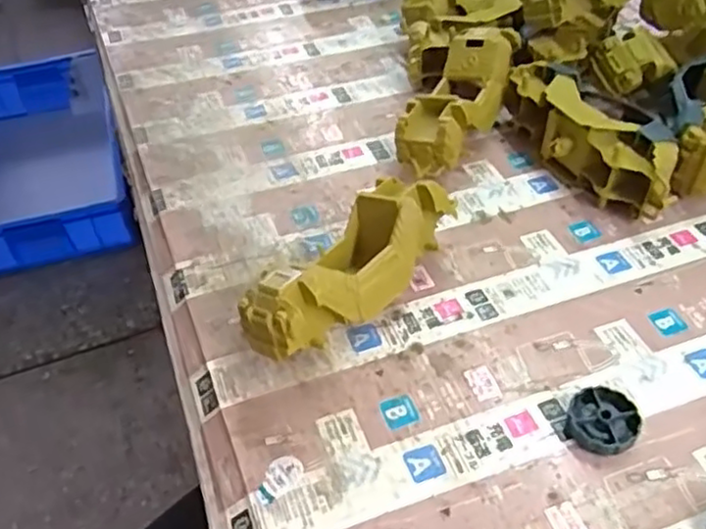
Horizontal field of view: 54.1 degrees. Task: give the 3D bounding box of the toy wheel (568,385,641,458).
[{"bbox_3d":[0.142,0.088,0.392,0.042,0.012,0.038,-31,53,-24],"label":"toy wheel"}]

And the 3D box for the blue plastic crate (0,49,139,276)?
[{"bbox_3d":[-0.770,-0.249,1.629,0.425,0.137,0.685,-16,48,-13],"label":"blue plastic crate"}]

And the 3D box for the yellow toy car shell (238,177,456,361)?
[{"bbox_3d":[0.002,0.003,0.450,0.063,0.061,0.168,29,54,27],"label":"yellow toy car shell"}]

